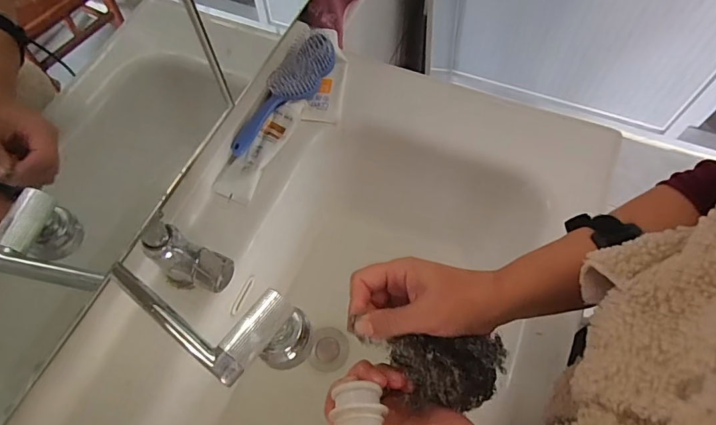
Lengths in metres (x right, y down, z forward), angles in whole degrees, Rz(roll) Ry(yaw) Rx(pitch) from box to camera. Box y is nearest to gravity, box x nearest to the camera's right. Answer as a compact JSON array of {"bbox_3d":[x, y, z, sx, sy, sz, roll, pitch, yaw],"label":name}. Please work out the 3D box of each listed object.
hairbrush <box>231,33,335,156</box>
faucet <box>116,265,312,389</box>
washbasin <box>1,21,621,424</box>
[{"bbox_3d":[-0.100,-0.167,0.613,0.068,0.042,0.209,25,65,14],"label":"hairbrush"},{"bbox_3d":[-0.123,0.089,0.343,0.164,0.056,0.066,9,62,6],"label":"faucet"},{"bbox_3d":[-0.028,0.146,0.527,0.522,0.181,0.780,23,65,13],"label":"washbasin"}]

